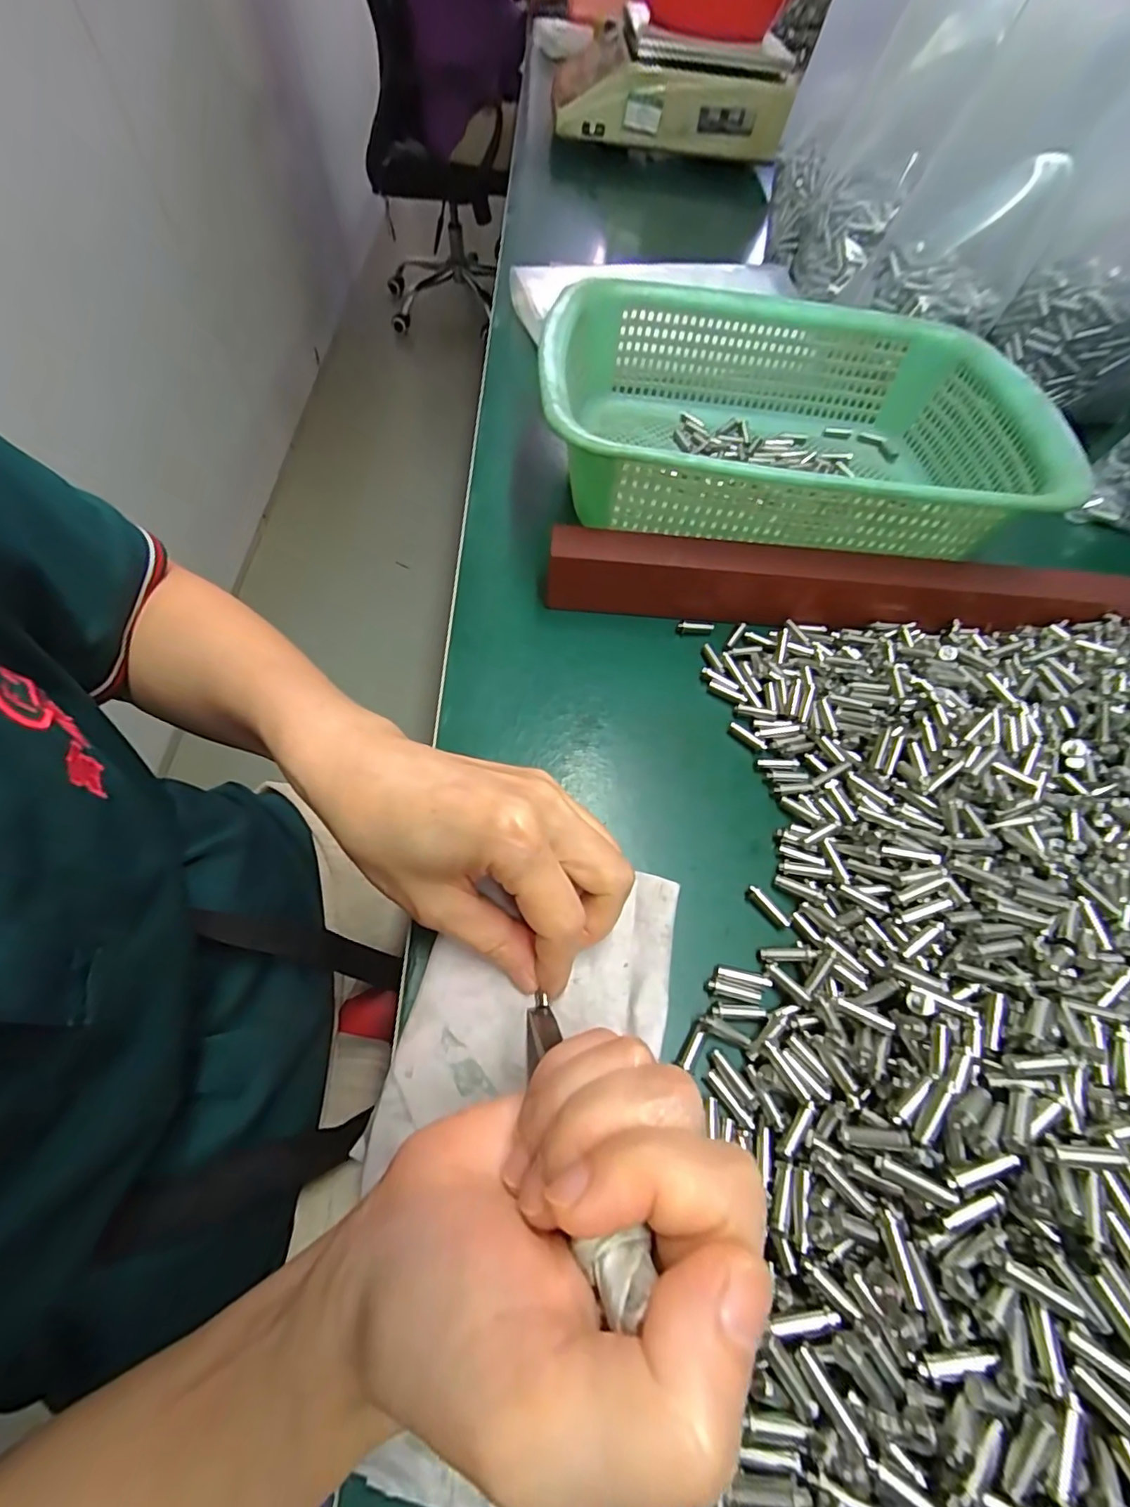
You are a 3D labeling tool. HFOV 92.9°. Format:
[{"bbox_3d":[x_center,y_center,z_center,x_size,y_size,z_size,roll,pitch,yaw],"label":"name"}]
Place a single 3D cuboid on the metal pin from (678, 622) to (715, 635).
[{"bbox_3d":[0.076,-0.072,0.311,0.022,0.005,0.006,1,60,-3],"label":"metal pin"}]

